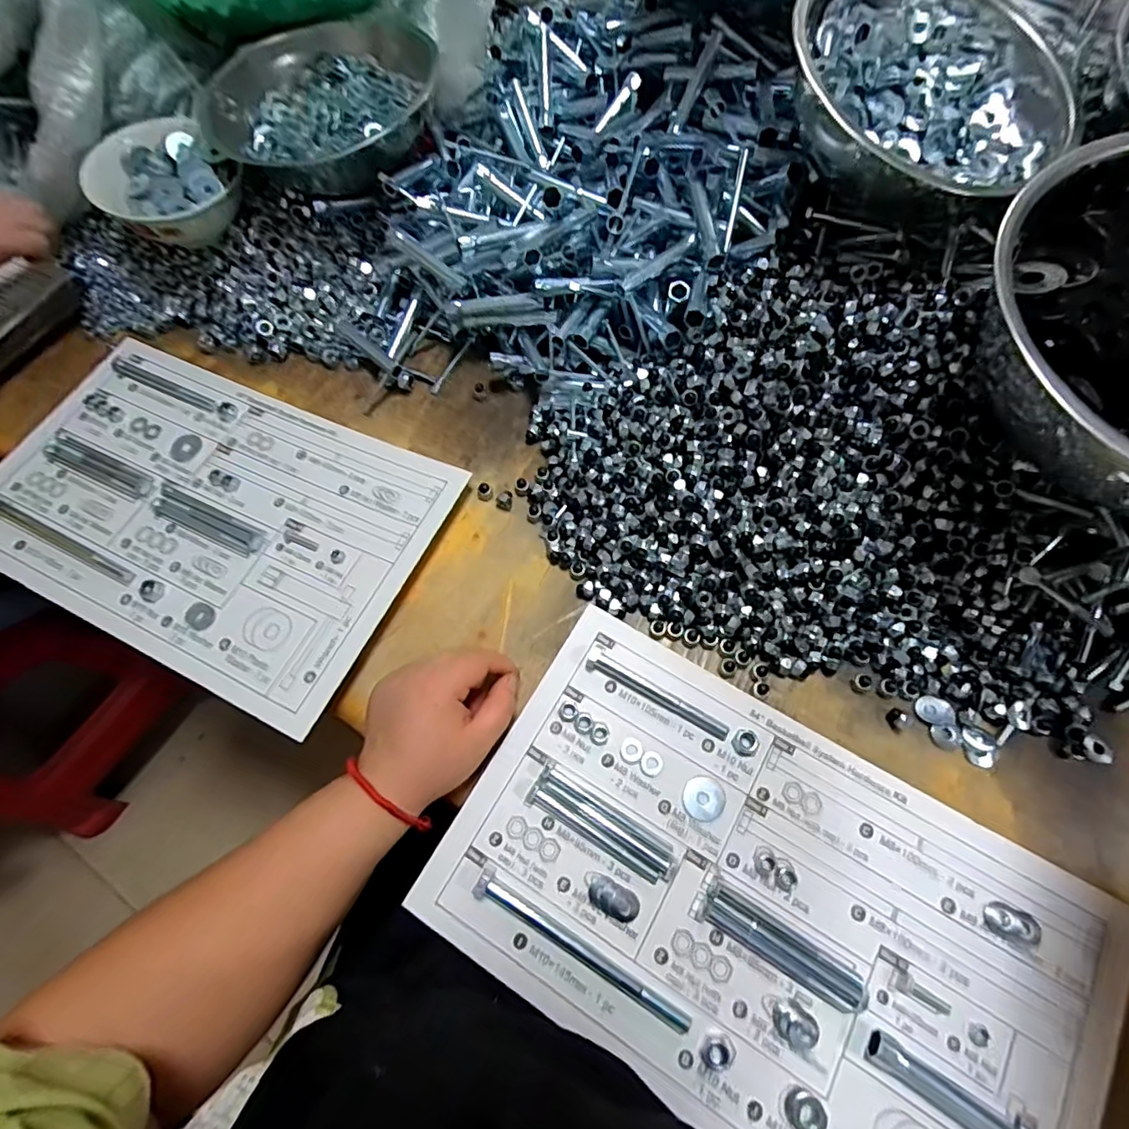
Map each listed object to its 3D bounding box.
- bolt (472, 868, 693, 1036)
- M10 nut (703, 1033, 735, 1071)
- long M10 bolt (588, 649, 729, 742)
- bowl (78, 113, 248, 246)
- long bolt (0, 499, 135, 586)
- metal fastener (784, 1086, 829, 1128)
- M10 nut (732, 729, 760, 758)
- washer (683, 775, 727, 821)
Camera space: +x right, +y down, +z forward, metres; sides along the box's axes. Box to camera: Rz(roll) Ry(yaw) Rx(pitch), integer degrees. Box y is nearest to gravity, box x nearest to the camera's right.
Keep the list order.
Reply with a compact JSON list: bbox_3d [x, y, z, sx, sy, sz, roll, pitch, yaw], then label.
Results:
[{"bbox_3d":[0.010,0.240,0.357,0.151,0.011,0.014,27,69,12],"label":"bolt"},{"bbox_3d":[0.091,0.285,0.334,0.018,0.005,0.018,0,66,1],"label":"M10 nut"},{"bbox_3d":[0.068,0.094,0.420,0.112,0.012,0.016,25,69,12],"label":"long M10 bolt"},{"bbox_3d":[-0.378,-0.358,0.562,0.113,0.077,0.126,33,70,14],"label":"bowl"},{"bbox_3d":[-0.419,-0.022,0.467,0.155,0.012,0.013,25,69,11],"label":"long bolt"},{"bbox_3d":[0.137,0.311,0.324,0.024,0.004,0.021,29,70,13],"label":"metal fastener"},{"bbox_3d":[0.127,0.124,0.399,0.017,0.010,0.018,0,66,1],"label":"M10 nut"},{"bbox_3d":[0.096,0.160,0.393,0.028,0.004,0.028,0,66,1],"label":"washer"}]

